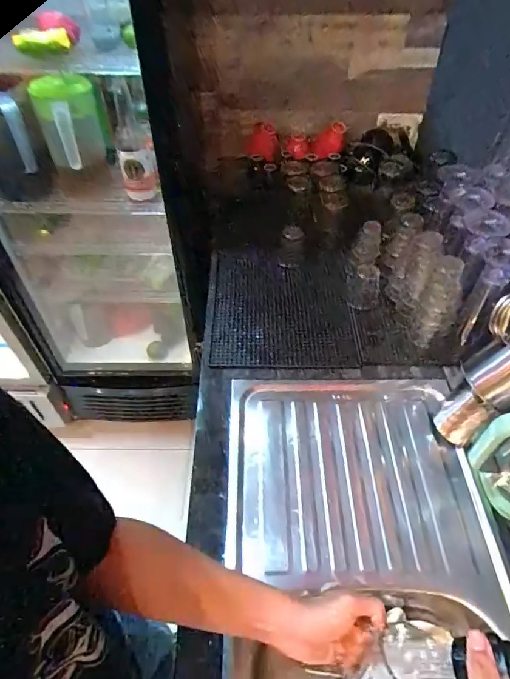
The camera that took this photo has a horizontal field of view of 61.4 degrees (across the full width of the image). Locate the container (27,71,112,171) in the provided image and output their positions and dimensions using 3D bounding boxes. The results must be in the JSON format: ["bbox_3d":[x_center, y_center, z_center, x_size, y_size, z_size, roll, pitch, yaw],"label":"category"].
[{"bbox_3d":[-0.389,-0.459,0.915,0.098,0.185,0.109,35,58,27],"label":"container"}]

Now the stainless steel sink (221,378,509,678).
[{"bbox_3d":[0.155,0.409,0.622,0.400,0.169,0.752,-1,49,-1],"label":"stainless steel sink"}]

